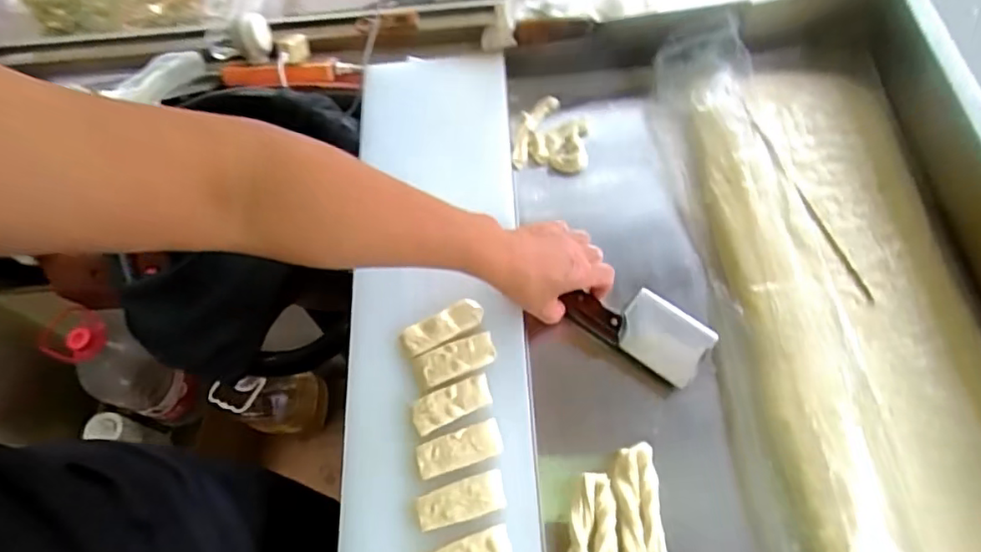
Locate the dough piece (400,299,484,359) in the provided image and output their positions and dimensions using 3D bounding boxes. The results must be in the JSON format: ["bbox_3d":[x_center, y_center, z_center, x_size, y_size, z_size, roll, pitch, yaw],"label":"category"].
[{"bbox_3d":[-0.049,0.053,0.602,0.090,0.013,0.032,-25,65,-10],"label":"dough piece"}]

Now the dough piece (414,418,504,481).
[{"bbox_3d":[-0.029,0.162,0.546,0.081,0.015,0.032,-17,64,-6],"label":"dough piece"}]

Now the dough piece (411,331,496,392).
[{"bbox_3d":[-0.035,0.084,0.584,0.082,0.011,0.035,-20,64,-7],"label":"dough piece"}]

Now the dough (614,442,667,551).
[{"bbox_3d":[0.135,0.221,0.516,0.040,0.022,0.134,-2,63,2],"label":"dough"}]

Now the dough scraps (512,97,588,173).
[{"bbox_3d":[0.079,-0.182,0.727,0.087,0.033,0.112,9,64,7],"label":"dough scraps"}]

